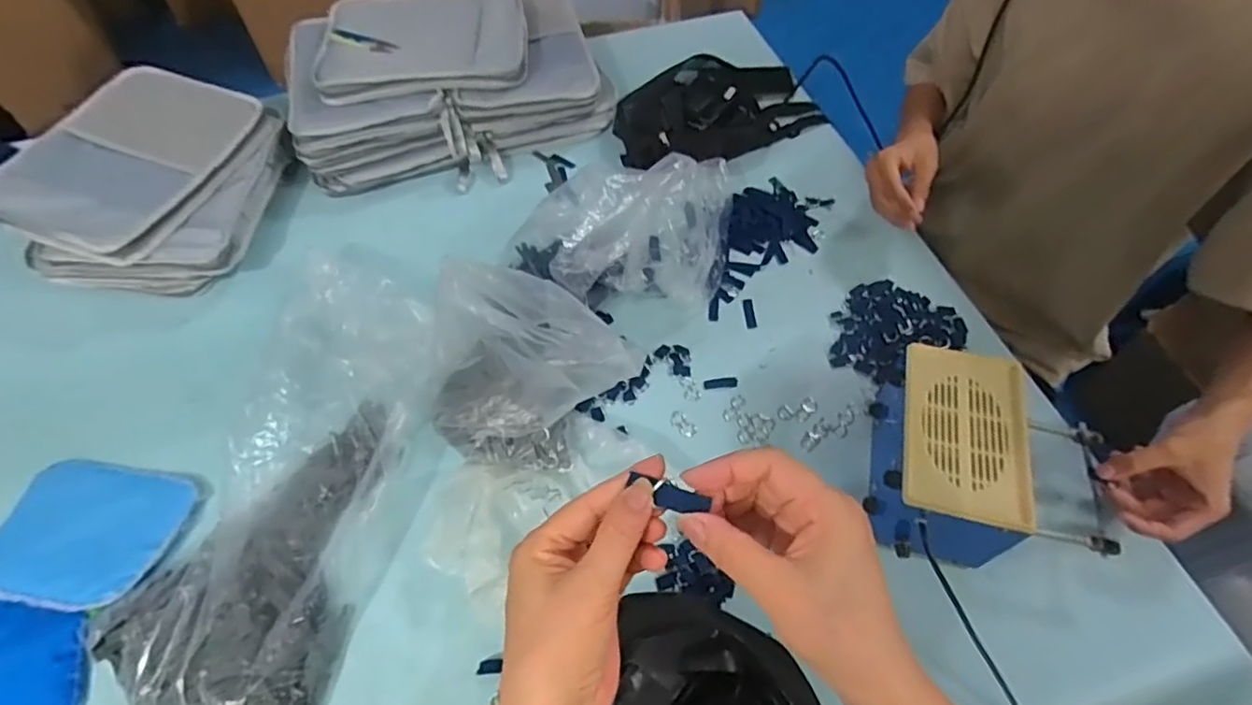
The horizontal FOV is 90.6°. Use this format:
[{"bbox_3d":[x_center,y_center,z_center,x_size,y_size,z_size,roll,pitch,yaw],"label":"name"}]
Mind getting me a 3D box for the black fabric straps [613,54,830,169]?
[{"bbox_3d":[0.155,-0.392,0.975,0.352,0.099,0.166,-25,60,-16],"label":"black fabric straps"}]

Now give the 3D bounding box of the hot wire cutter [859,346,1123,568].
[{"bbox_3d":[0.360,0.114,0.620,0.205,0.116,0.186,13,58,8],"label":"hot wire cutter"}]

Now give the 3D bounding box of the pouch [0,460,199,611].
[{"bbox_3d":[-0.576,0.189,0.659,0.196,0.016,0.147,7,57,5],"label":"pouch"}]

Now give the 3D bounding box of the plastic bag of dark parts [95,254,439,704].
[{"bbox_3d":[-0.350,0.125,0.667,0.226,0.064,0.510,10,57,7],"label":"plastic bag of dark parts"}]

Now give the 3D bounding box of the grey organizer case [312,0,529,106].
[{"bbox_3d":[-0.311,-0.488,0.955,0.305,0.033,0.231,-8,66,1],"label":"grey organizer case"}]

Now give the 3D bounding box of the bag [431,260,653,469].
[{"bbox_3d":[-0.095,0.027,0.657,0.195,0.192,0.148,12,58,8],"label":"bag"}]

